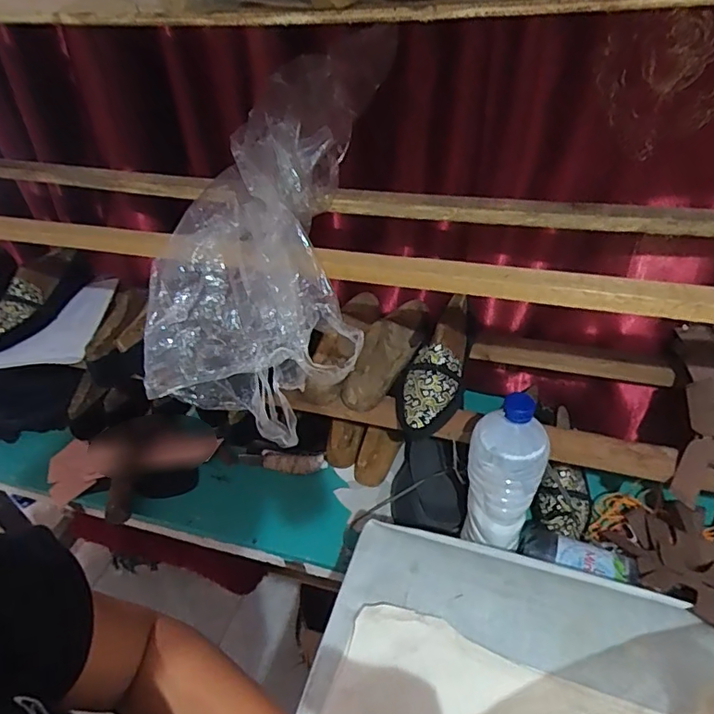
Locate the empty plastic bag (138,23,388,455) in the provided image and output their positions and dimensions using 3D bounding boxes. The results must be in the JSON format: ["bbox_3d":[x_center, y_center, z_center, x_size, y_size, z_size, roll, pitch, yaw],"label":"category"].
[{"bbox_3d":[-0.089,-0.141,0.556,0.213,0.145,0.435,5,66,10],"label":"empty plastic bag"}]

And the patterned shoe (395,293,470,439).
[{"bbox_3d":[0.108,0.002,0.708,0.088,0.074,0.232,15,58,20],"label":"patterned shoe"}]

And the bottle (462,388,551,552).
[{"bbox_3d":[0.175,0.148,0.634,0.071,0.249,0.088,-19,44,-17],"label":"bottle"}]

